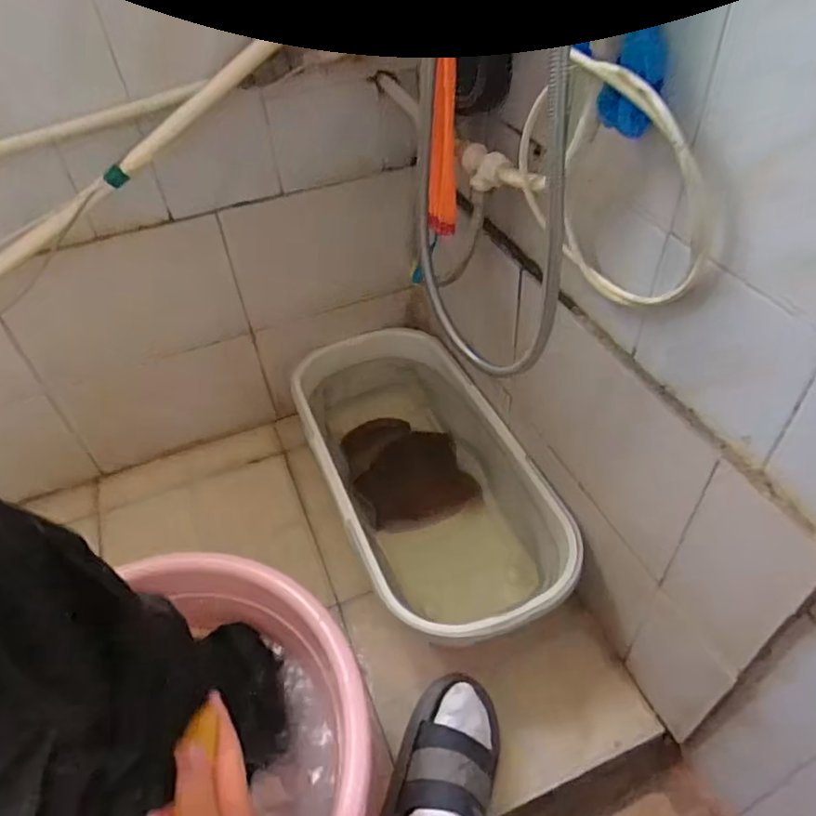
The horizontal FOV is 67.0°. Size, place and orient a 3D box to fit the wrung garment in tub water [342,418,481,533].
[{"bbox_3d":[-0.003,0.104,0.972,0.166,0.076,0.200,-18,46,-13],"label":"wrung garment in tub water"}]

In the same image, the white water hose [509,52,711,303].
[{"bbox_3d":[0.152,-0.173,0.487,0.052,0.187,0.203,-21,47,-16],"label":"white water hose"}]

